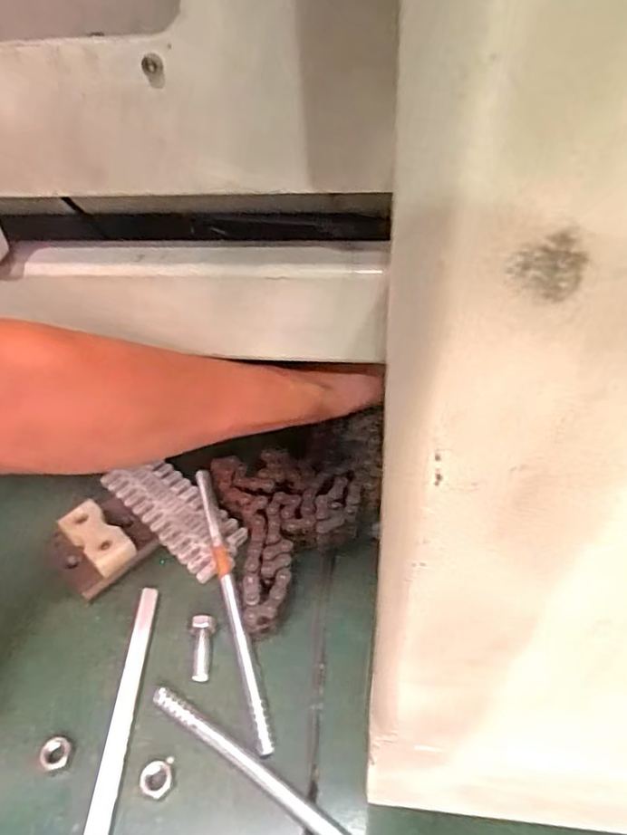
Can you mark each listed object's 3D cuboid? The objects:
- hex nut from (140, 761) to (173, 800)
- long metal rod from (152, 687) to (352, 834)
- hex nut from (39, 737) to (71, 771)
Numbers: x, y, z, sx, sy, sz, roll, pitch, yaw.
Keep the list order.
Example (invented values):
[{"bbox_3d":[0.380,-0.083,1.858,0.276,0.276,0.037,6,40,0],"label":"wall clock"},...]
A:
[{"bbox_3d":[-0.093,0.216,0.344,0.018,0.007,0.019,30,54,29],"label":"hex nut"},{"bbox_3d":[0.005,0.229,0.323,0.251,0.011,0.014,25,52,25],"label":"long metal rod"},{"bbox_3d":[-0.160,0.209,0.357,0.017,0.009,0.018,21,50,23],"label":"hex nut"}]

